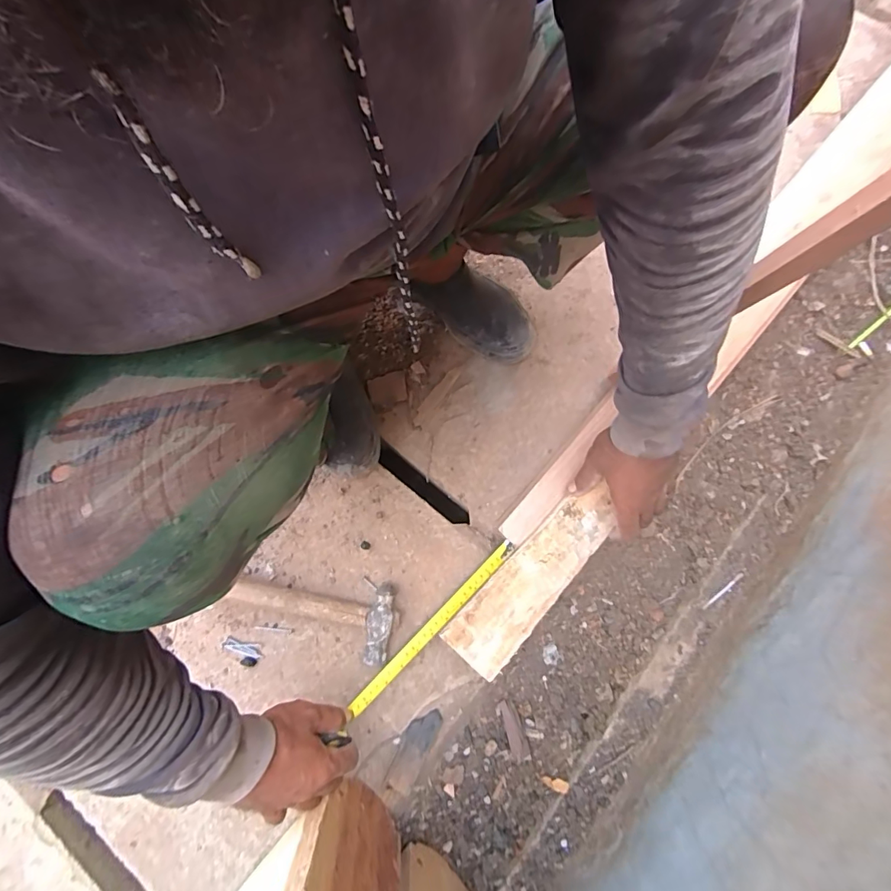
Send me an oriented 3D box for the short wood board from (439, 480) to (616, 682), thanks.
[{"bbox_3d":[0.110,0.158,0.563,0.078,0.015,0.257,42,82,9],"label":"short wood board"}]

